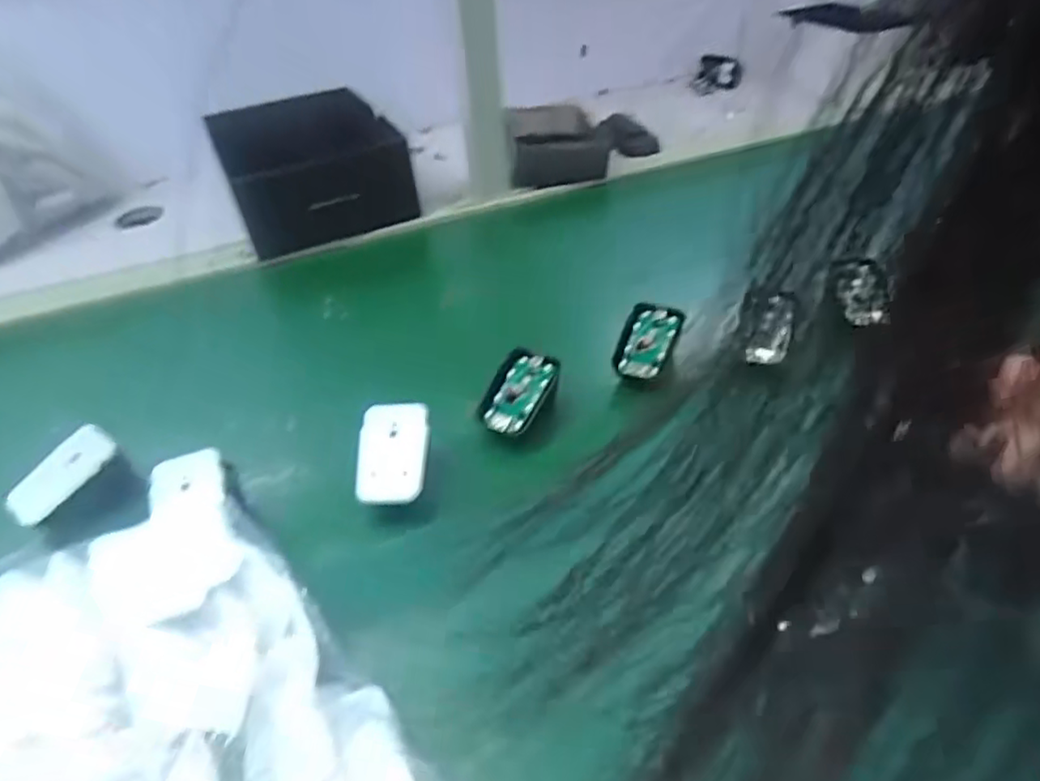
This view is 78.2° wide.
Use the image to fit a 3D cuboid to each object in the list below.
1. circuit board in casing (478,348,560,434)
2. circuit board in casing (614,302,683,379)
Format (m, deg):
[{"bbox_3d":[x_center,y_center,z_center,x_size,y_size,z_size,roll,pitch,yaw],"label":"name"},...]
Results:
[{"bbox_3d":[-0.002,0.000,0.473,0.045,0.012,0.069,28,71,28],"label":"circuit board in casing"},{"bbox_3d":[0.100,-0.039,0.505,0.040,0.011,0.068,19,68,20],"label":"circuit board in casing"}]

